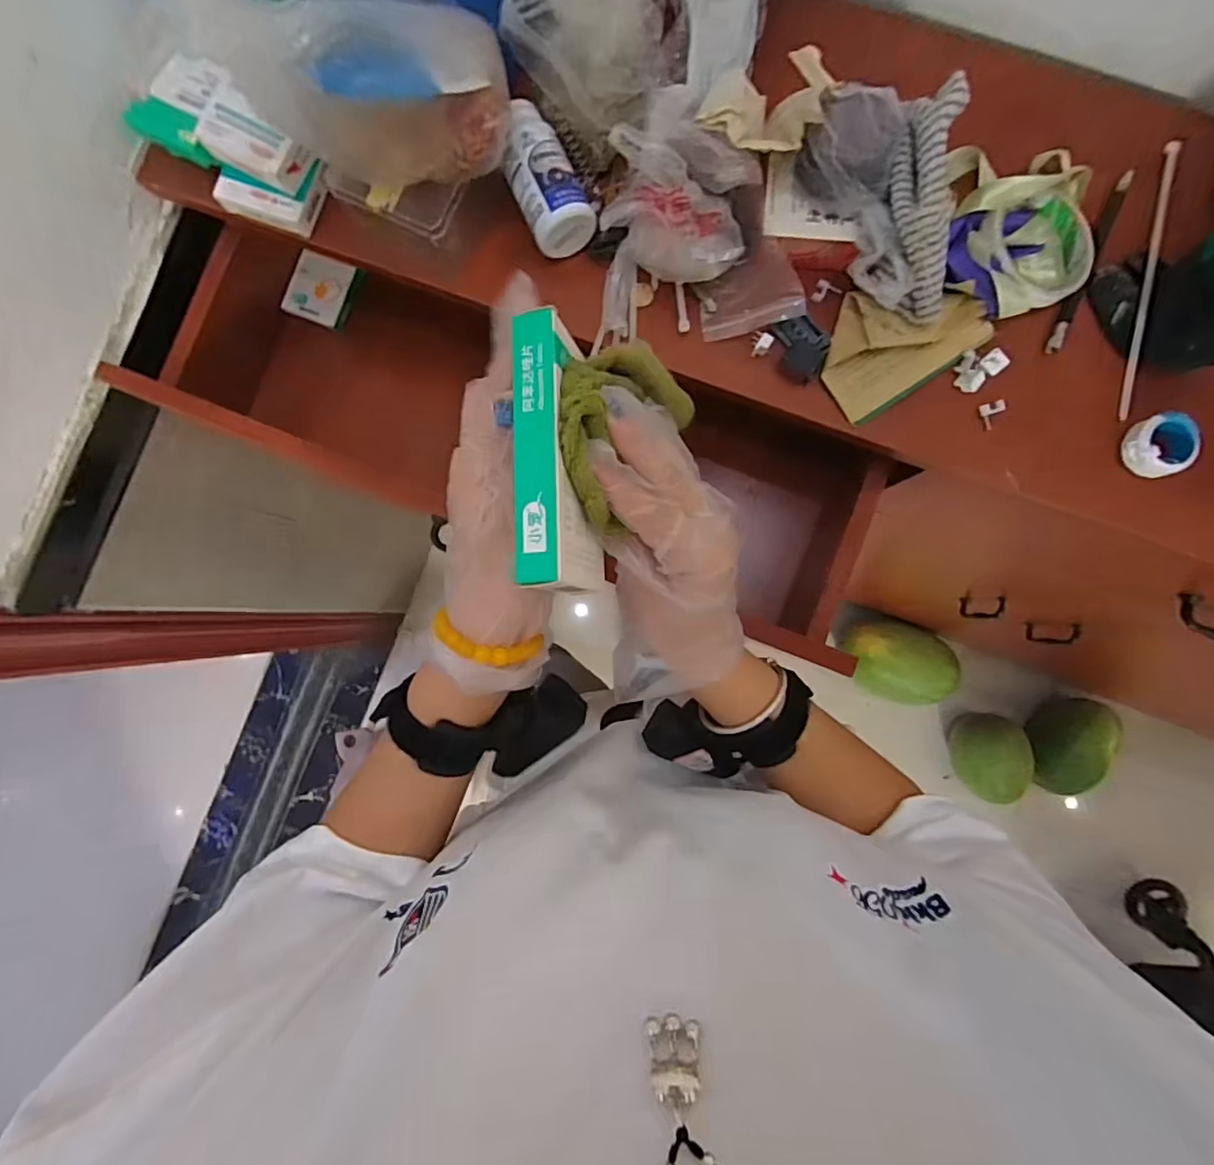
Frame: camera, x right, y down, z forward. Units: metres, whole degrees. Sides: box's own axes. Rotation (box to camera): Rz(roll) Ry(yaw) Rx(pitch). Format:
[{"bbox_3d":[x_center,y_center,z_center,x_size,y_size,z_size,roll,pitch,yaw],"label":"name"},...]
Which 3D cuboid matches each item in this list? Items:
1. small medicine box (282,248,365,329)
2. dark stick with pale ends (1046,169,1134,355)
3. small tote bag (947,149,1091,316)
[{"bbox_3d":[-0.310,-0.319,0.623,0.075,0.015,0.068,21,87,2],"label":"small medicine box"},{"bbox_3d":[0.389,-0.256,0.458,0.012,0.010,0.158,25,88,3],"label":"dark stick with pale ends"},{"bbox_3d":[0.326,-0.274,0.441,0.116,0.034,0.134,5,87,2],"label":"small tote bag"}]

